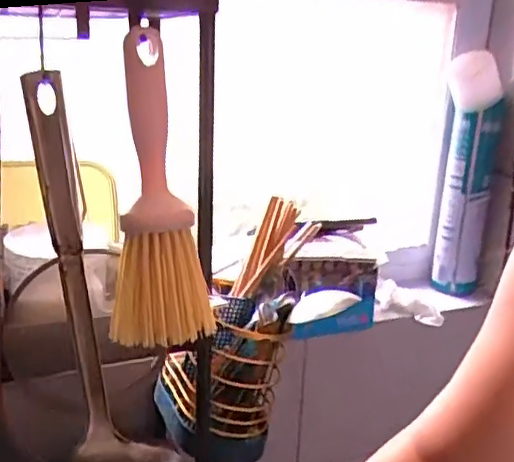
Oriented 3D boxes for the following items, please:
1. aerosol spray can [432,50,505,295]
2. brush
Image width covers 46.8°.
[{"bbox_3d":[0.304,-0.078,0.859,0.083,0.324,0.077,3,18,3],"label":"aerosol spray can"},{"bbox_3d":[-0.064,-0.024,0.407,0.062,0.209,0.057,2,18,-2],"label":"brush"}]

